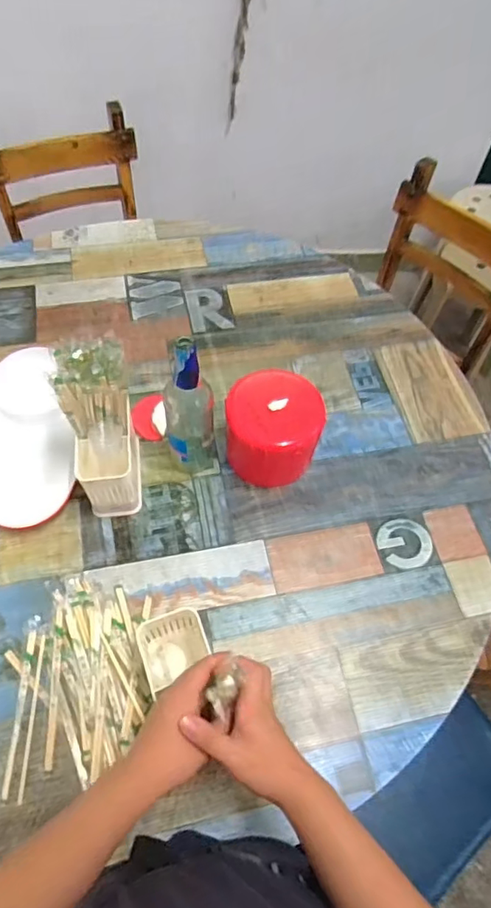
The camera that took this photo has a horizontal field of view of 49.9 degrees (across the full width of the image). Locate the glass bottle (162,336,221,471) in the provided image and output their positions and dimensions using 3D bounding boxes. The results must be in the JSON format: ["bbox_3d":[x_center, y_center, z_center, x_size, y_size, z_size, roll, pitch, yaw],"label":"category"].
[{"bbox_3d":[-0.078,-0.065,0.770,0.077,0.281,0.065,-5,61,-6],"label":"glass bottle"}]

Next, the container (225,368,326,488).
[{"bbox_3d":[0.043,-0.035,0.845,0.146,0.134,0.154,1,60,-2],"label":"container"}]

